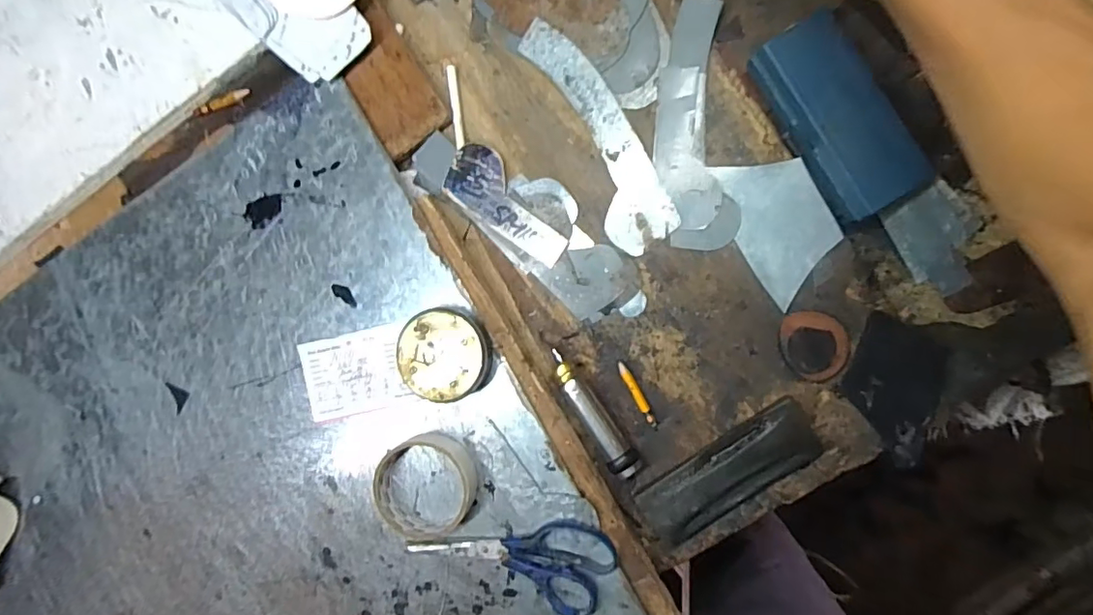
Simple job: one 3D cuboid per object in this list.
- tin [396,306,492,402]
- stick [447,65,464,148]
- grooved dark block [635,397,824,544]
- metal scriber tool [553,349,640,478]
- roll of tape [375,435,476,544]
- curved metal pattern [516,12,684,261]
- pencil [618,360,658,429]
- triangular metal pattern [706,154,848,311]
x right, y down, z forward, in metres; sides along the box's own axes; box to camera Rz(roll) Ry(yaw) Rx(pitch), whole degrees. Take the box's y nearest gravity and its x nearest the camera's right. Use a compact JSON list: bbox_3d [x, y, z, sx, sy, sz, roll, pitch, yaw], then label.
[{"bbox_3d":[-0.086,0.039,0.459,0.075,0.030,0.074,1,96,8],"label":"tin"},{"bbox_3d":[-0.080,-0.176,0.479,0.008,0.005,0.071,-6,95,8],"label":"stick"},{"bbox_3d":[0.152,0.137,0.448,0.153,0.020,0.055,-35,90,10],"label":"grooved dark block"},{"bbox_3d":[0.037,0.090,0.460,0.023,0.023,0.116,-37,90,10],"label":"metal scriber tool"},{"bbox_3d":[-0.101,0.152,0.463,0.084,0.027,0.080,1,96,8],"label":"roll of tape"},{"bbox_3d":[0.042,-0.146,0.460,0.056,0.005,0.205,-29,91,7],"label":"curved metal pattern"},{"bbox_3d":[0.078,0.075,0.464,0.009,0.008,0.064,-31,91,10],"label":"pencil"},{"bbox_3d":[0.190,-0.070,0.443,0.072,0.007,0.119,-29,91,10],"label":"triangular metal pattern"}]

